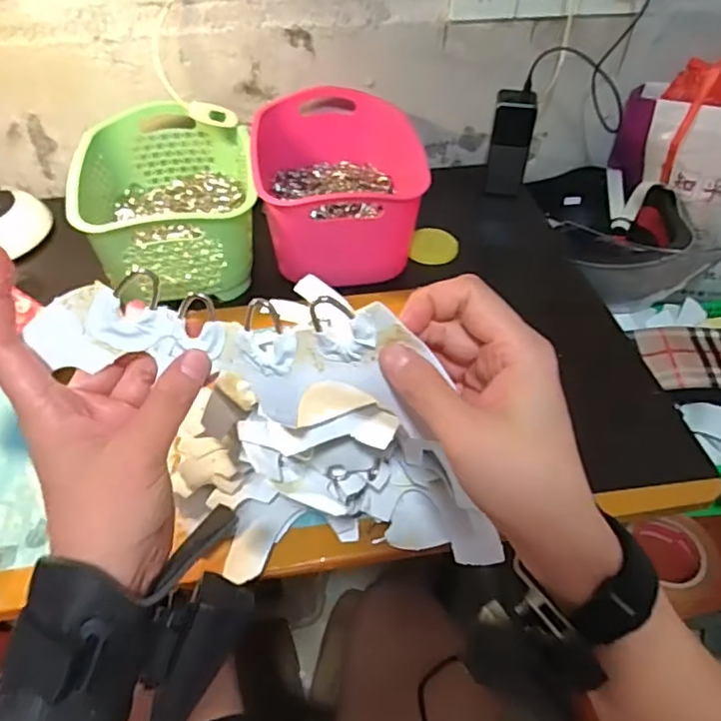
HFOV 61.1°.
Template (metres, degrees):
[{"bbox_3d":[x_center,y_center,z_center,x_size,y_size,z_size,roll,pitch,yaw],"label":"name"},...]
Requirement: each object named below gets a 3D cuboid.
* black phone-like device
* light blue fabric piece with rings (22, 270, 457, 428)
[{"bbox_3d":[0.209,-0.294,0.861,0.054,0.161,0.031,10,46,9],"label":"black phone-like device"},{"bbox_3d":[-0.062,-0.005,0.295,0.174,0.073,0.022,7,46,0],"label":"light blue fabric piece with rings"}]

